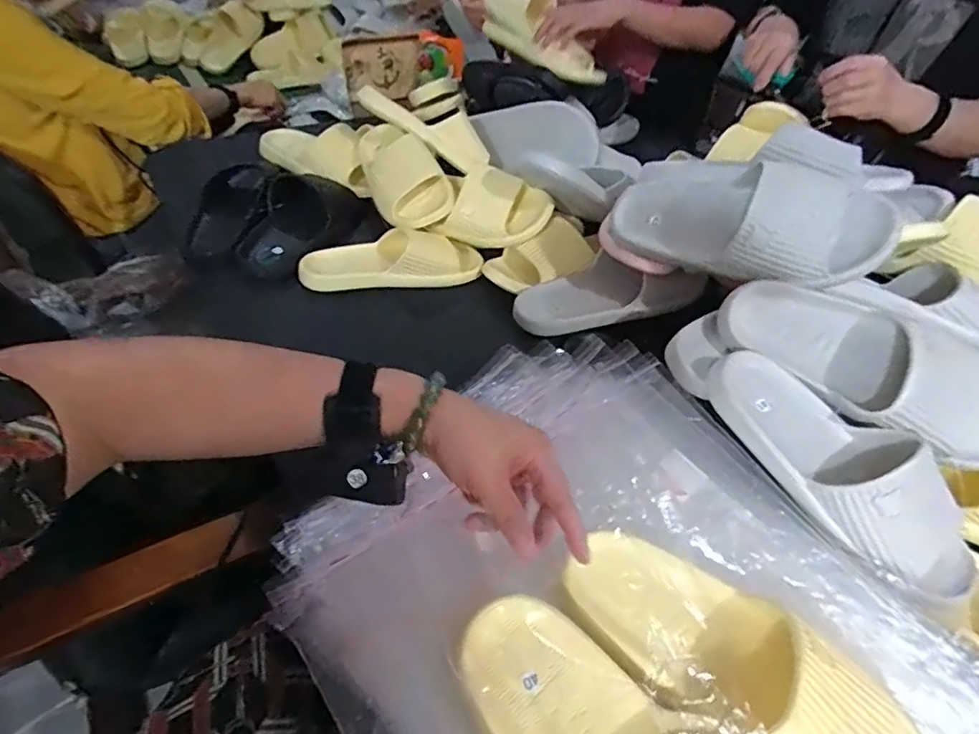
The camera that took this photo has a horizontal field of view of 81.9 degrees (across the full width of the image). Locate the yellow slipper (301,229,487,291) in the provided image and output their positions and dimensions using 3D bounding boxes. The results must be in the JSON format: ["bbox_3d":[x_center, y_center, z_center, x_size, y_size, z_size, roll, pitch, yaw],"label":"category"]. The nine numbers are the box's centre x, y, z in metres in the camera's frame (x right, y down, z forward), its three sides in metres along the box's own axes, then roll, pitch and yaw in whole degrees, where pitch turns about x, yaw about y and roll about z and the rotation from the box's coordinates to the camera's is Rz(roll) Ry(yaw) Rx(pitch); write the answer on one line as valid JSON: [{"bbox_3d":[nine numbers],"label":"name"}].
[{"bbox_3d":[-0.131,-0.151,0.758,0.241,0.057,0.078,-2,44,-8],"label":"yellow slipper"}]

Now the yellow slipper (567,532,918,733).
[{"bbox_3d":[0.164,0.198,0.365,0.239,0.078,0.111,33,49,31],"label":"yellow slipper"}]

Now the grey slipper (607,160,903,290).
[{"bbox_3d":[0.266,-0.151,0.596,0.267,0.110,0.085,13,10,13],"label":"grey slipper"}]

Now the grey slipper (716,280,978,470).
[{"bbox_3d":[0.351,-0.004,0.519,0.272,0.080,0.104,29,92,17],"label":"grey slipper"}]

